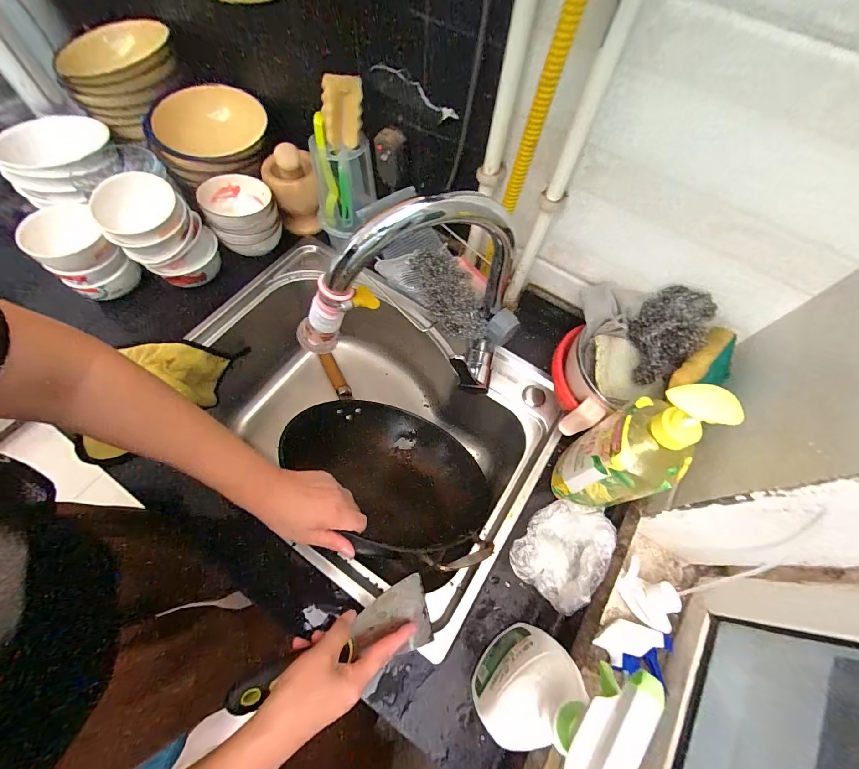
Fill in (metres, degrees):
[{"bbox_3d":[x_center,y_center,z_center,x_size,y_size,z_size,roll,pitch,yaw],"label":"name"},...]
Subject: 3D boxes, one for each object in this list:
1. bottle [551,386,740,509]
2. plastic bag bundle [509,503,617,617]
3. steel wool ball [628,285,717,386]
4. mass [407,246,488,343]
[{"bbox_3d":[0.213,0.080,0.399,0.079,0.263,0.082,1,65,-3],"label":"bottle"},{"bbox_3d":[0.170,0.203,0.452,0.090,0.059,0.121,38,68,14],"label":"plastic bag bundle"},{"bbox_3d":[0.299,-0.065,0.466,0.095,0.097,0.080,-39,72,-19],"label":"steel wool ball"},{"bbox_3d":[0.029,-0.111,0.441,0.075,0.035,0.125,-20,67,-12],"label":"mass"}]

